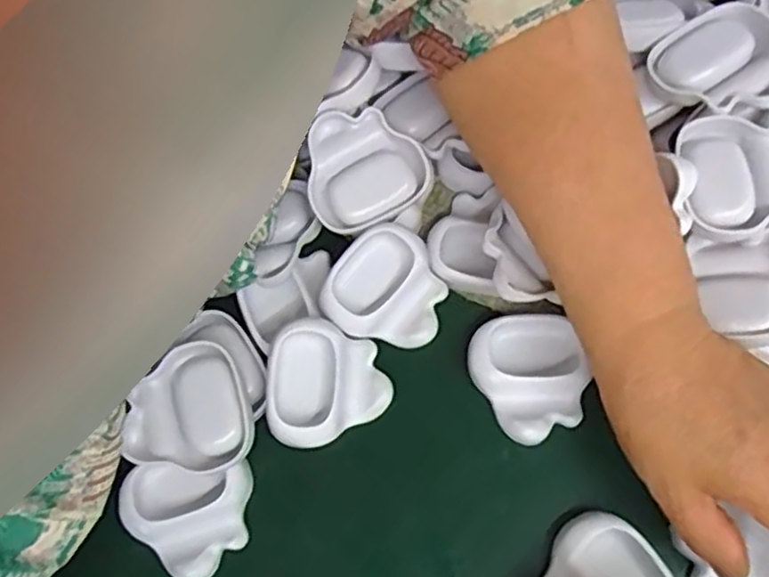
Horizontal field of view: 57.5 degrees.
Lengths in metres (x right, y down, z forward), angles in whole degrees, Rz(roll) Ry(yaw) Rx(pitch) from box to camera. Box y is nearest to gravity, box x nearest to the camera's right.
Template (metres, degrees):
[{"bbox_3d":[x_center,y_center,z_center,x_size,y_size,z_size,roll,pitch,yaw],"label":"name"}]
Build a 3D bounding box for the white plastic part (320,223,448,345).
[{"bbox_3d":[0.002,0.001,0.361,0.059,0.013,0.058,35,80,9],"label":"white plastic part"}]

